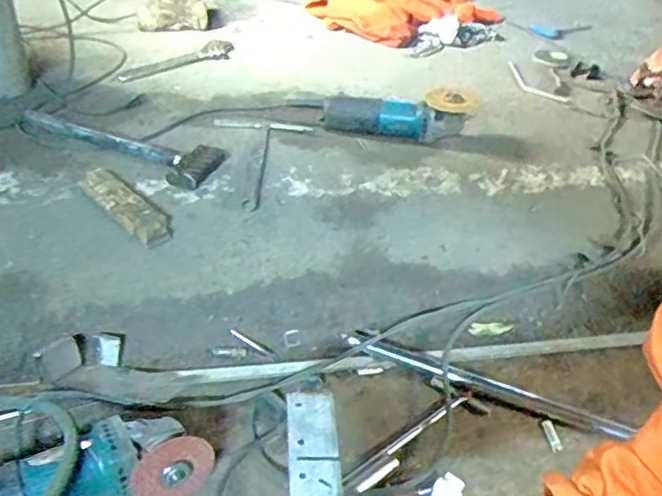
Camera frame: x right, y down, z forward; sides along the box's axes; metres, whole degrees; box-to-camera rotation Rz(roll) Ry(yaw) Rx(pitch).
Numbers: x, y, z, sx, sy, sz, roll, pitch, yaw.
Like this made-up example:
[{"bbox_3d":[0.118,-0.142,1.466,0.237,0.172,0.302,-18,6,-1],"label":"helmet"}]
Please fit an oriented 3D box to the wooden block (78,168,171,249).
[{"bbox_3d":[-0.293,-0.063,0.923,0.053,0.024,0.192,-28,45,-35],"label":"wooden block"}]

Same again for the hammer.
[{"bbox_3d":[-0.349,-0.182,1.056,0.363,0.049,0.116,16,37,19],"label":"hammer"}]

